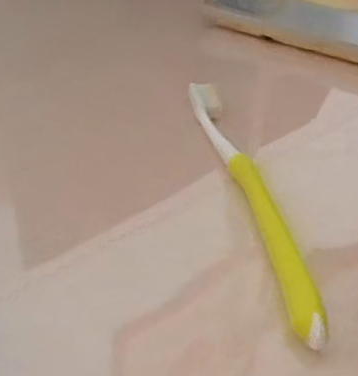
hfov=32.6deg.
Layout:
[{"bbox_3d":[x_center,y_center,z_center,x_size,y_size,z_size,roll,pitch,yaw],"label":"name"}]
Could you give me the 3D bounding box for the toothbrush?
[{"bbox_3d":[0.033,-0.001,0.300,0.017,0.009,0.183,-7,43,-9],"label":"toothbrush"}]

